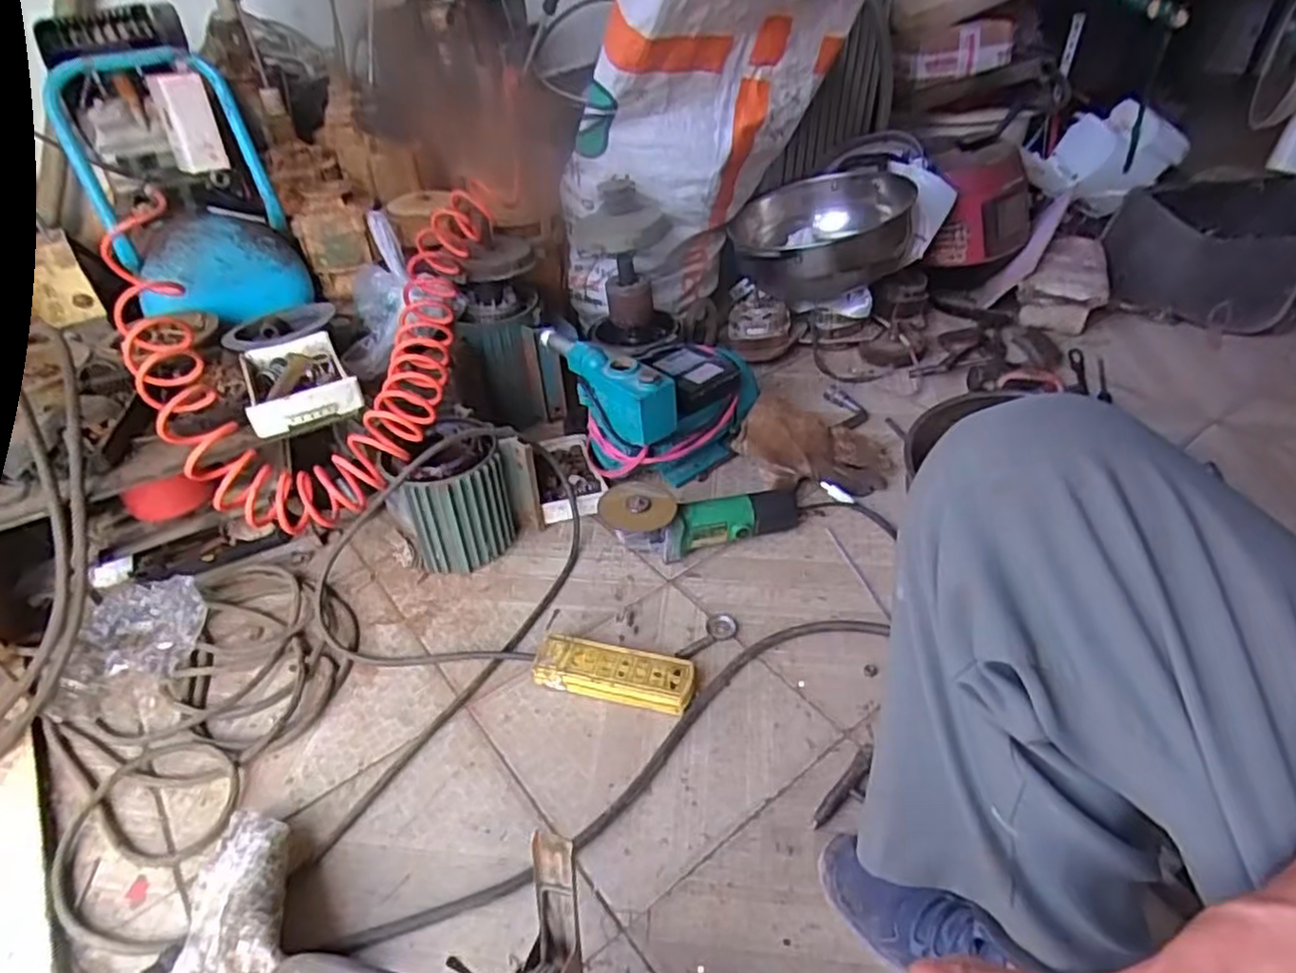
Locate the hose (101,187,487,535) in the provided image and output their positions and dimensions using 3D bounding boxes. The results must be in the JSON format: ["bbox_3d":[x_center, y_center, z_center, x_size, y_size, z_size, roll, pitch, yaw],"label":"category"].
[{"bbox_3d":[-0.522,-0.201,1.036,0.516,0.227,0.541,4,40,8],"label":"hose"}]

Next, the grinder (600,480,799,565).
[{"bbox_3d":[0.074,0.042,0.985,0.290,0.082,0.091,-1,38,-18],"label":"grinder"}]

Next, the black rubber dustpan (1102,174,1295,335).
[{"bbox_3d":[1.085,-0.462,1.436,0.316,0.217,0.281,18,44,23],"label":"black rubber dustpan"}]

